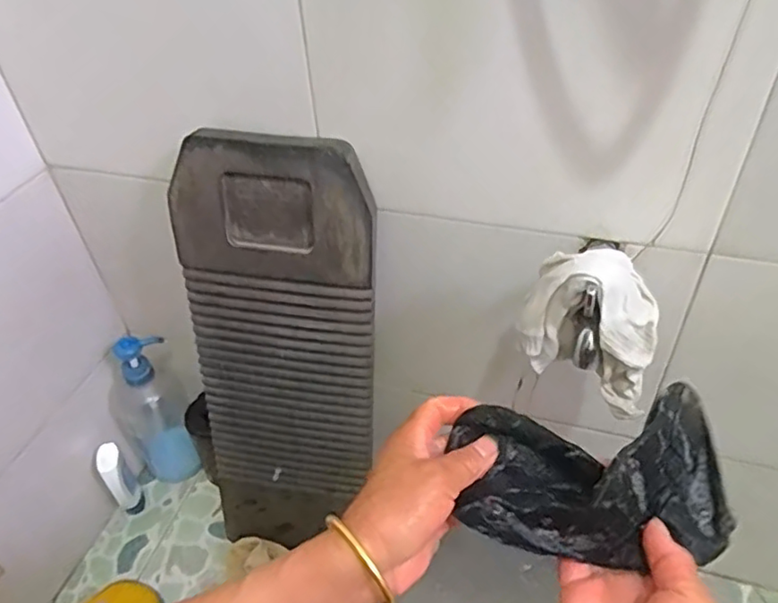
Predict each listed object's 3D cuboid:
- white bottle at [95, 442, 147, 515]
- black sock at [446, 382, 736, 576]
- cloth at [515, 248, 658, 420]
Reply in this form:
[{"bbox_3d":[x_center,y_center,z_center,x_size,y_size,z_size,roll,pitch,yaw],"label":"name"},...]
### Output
[{"bbox_3d":[-0.358,0.243,0.827,0.032,0.131,0.040,-28,49,-25],"label":"white bottle"},{"bbox_3d":[0.122,0.098,0.360,0.156,0.052,0.087,-1,43,2],"label":"black sock"},{"bbox_3d":[0.147,0.019,0.453,0.093,0.112,0.044,13,45,19],"label":"cloth"}]

